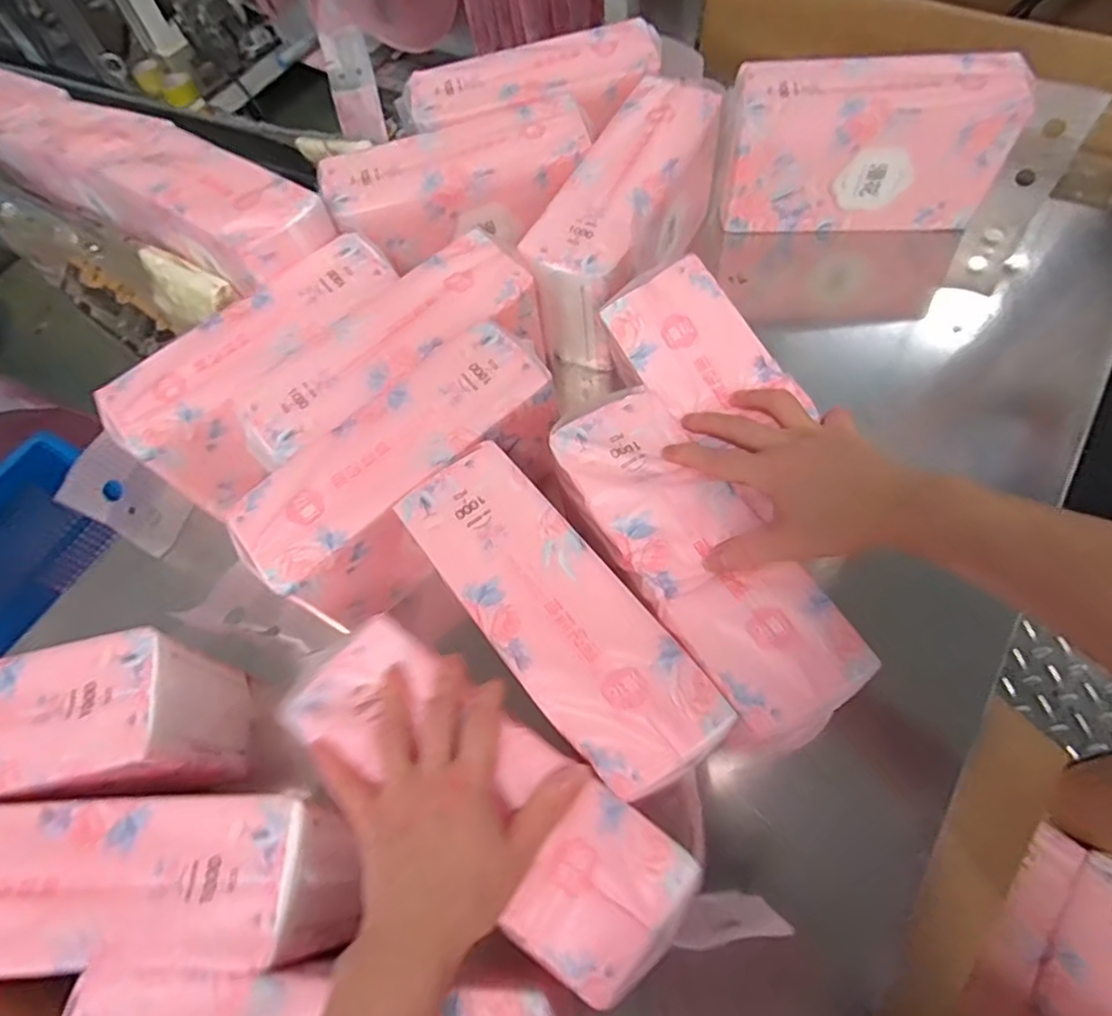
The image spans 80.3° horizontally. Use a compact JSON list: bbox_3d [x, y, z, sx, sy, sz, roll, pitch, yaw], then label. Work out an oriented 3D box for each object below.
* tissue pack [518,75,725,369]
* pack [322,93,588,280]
[{"bbox_3d":[0.070,-0.273,0.638,0.091,0.125,0.259,24,68,18],"label":"tissue pack"},{"bbox_3d":[-0.091,-0.313,0.641,0.247,0.072,0.092,-21,62,-4],"label":"pack"}]

